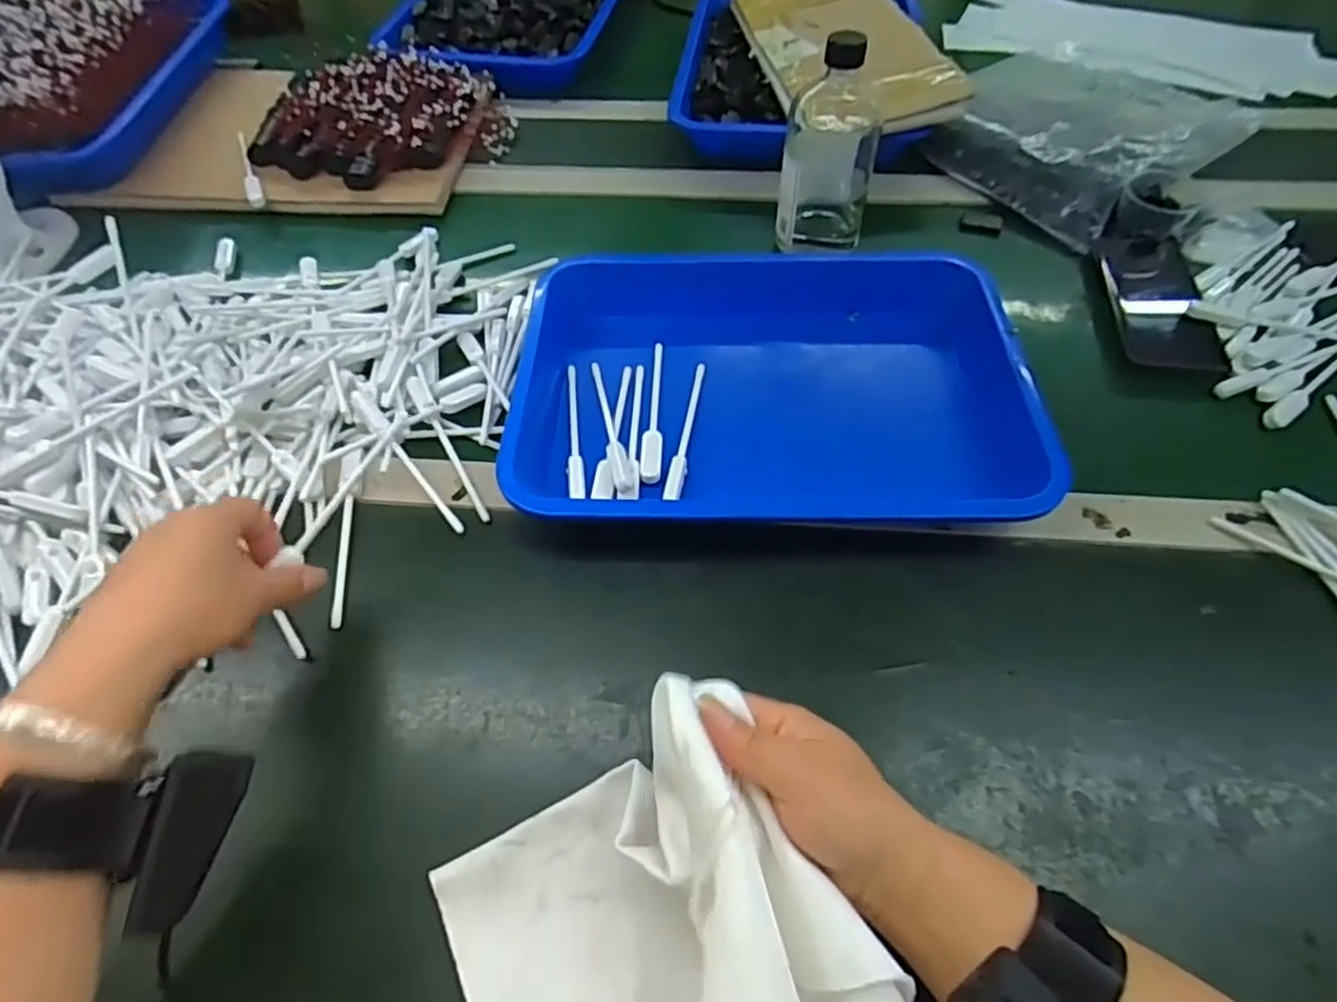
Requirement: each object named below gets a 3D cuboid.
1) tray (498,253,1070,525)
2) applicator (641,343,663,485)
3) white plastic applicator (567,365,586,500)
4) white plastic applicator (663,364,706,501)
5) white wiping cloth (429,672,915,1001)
[{"bbox_3d":[0.074,-0.094,0.519,0.360,0.045,0.258,1,56,3],"label":"tray"},{"bbox_3d":[-0.012,-0.073,0.523,0.015,0.004,0.143,-1,56,2],"label":"applicator"},{"bbox_3d":[-0.071,-0.055,0.509,0.011,0.013,0.133,-8,56,-3],"label":"white plastic applicator"},{"bbox_3d":[0.014,-0.053,0.505,0.012,0.011,0.129,8,57,8],"label":"white plastic applicator"},{"bbox_3d":[-0.006,0.198,0.298,0.164,0.086,0.185,-26,59,-14],"label":"white wiping cloth"}]

